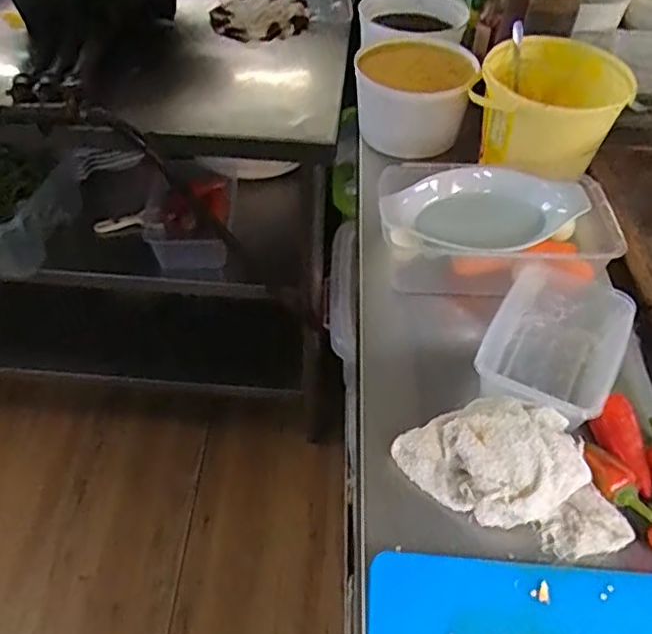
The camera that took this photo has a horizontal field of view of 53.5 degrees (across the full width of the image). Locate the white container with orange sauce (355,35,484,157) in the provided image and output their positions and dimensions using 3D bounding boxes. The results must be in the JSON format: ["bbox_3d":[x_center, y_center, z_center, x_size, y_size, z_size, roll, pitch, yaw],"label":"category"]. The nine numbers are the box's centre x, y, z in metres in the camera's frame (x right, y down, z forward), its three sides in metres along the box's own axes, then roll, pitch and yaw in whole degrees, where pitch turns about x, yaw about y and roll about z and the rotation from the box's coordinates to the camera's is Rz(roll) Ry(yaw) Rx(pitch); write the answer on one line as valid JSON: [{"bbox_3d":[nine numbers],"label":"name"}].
[{"bbox_3d":[0.126,-0.319,0.950,0.164,0.140,0.131,8,48,6],"label":"white container with orange sauce"}]

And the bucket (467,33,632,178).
[{"bbox_3d":[0.288,-0.268,0.852,0.169,0.124,0.169,1,47,-1],"label":"bucket"}]

